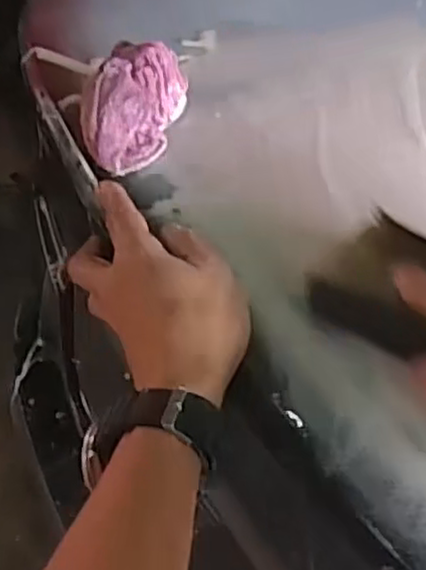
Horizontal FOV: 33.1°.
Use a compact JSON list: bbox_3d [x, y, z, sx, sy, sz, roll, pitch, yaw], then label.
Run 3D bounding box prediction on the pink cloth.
[{"bbox_3d":[-0.053,-0.125,0.485,0.069,0.054,0.085,3,48,-2],"label":"pink cloth"}]

